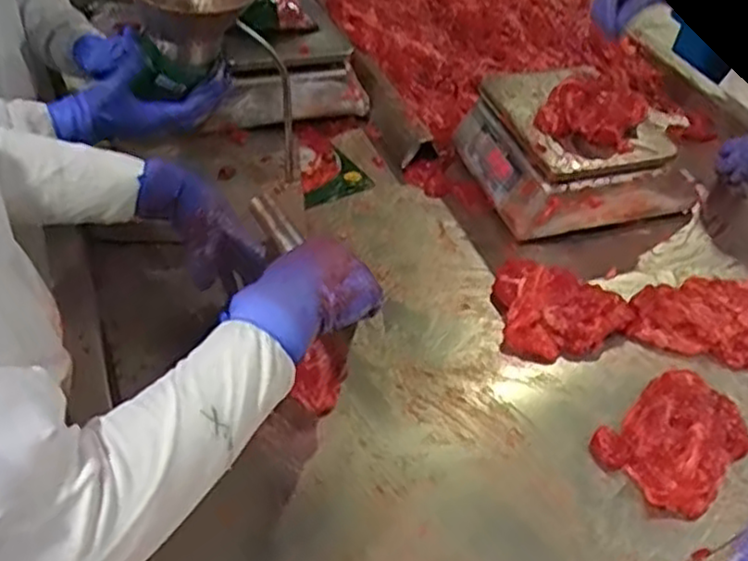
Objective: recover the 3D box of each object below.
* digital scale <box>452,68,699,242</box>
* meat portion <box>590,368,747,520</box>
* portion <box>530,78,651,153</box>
[{"bbox_3d":[0.274,-0.181,1.003,0.267,0.113,0.229,-9,46,-15],"label":"digital scale"},{"bbox_3d":[0.303,0.153,0.724,0.141,0.043,0.113,-29,53,-30],"label":"meat portion"},{"bbox_3d":[0.279,-0.217,0.936,0.129,0.042,0.096,20,46,15],"label":"portion"}]

